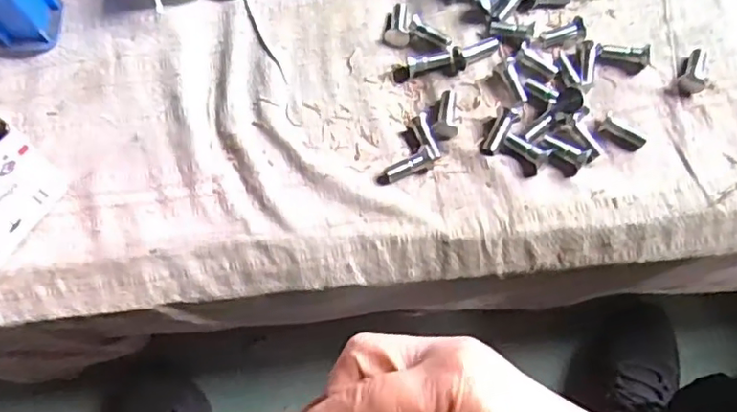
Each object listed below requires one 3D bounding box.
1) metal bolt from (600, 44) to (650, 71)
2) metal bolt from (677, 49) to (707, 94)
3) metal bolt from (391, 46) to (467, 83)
[{"bbox_3d":[0.199,-0.117,0.470,0.037,0.015,0.013,11,69,5],"label":"metal bolt"},{"bbox_3d":[0.252,-0.105,0.465,0.019,0.013,0.038,24,71,9],"label":"metal bolt"},{"bbox_3d":[0.047,-0.111,0.472,0.055,0.013,0.019,-12,69,-4],"label":"metal bolt"}]

